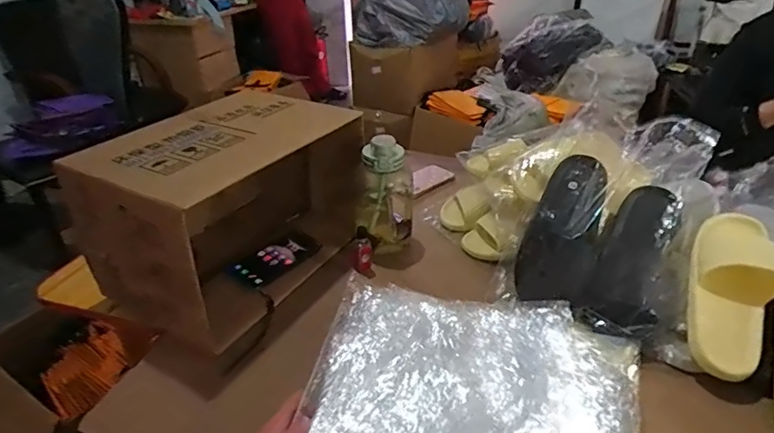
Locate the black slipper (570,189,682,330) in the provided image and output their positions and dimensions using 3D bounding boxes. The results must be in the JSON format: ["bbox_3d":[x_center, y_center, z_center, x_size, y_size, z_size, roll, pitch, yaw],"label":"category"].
[{"bbox_3d":[0.377,0.054,0.734,0.095,0.063,0.267,19,66,30],"label":"black slipper"}]

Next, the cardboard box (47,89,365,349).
[{"bbox_3d":[-0.266,-0.024,0.840,0.273,0.266,0.407,15,35,24],"label":"cardboard box"}]

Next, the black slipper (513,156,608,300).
[{"bbox_3d":[0.285,0.017,0.773,0.109,0.251,0.059,18,-8,29],"label":"black slipper"}]

